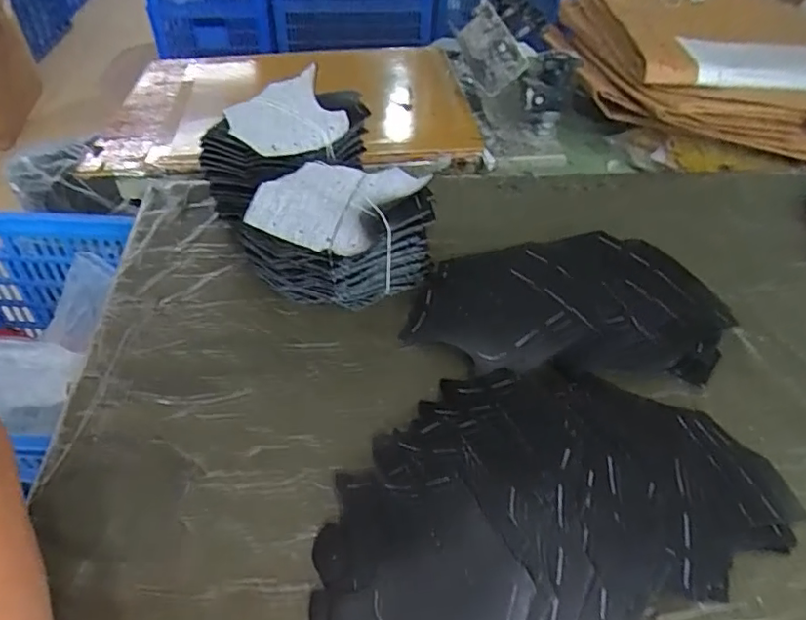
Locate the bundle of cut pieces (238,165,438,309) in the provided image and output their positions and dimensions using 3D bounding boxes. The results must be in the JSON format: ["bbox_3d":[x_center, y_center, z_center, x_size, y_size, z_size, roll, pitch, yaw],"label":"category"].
[{"bbox_3d":[-0.053,-0.060,0.489,0.150,0.094,0.096,8,45,4],"label":"bundle of cut pieces"}]

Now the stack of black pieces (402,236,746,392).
[{"bbox_3d":[0.135,-0.011,0.485,0.260,0.053,0.153,-3,45,-7],"label":"stack of black pieces"}]

